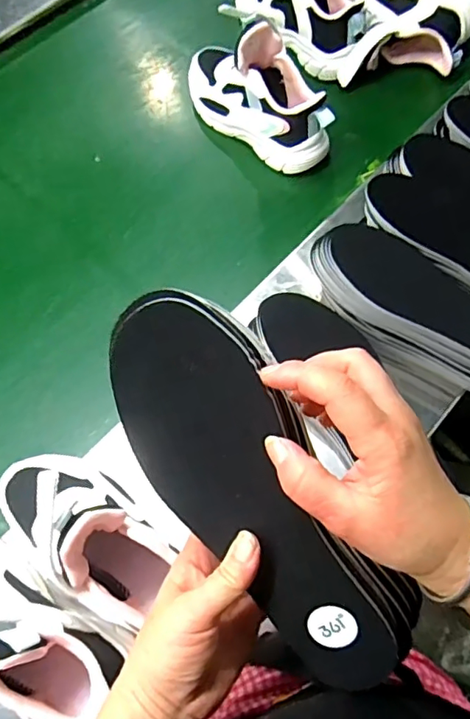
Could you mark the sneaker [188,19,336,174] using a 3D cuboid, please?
[{"bbox_3d":[0.023,-0.335,0.683,0.074,0.139,0.224,-42,72,-16],"label":"sneaker"}]

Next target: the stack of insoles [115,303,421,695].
[{"bbox_3d":[0.015,0.078,0.304,0.083,0.040,0.245,-29,99,17],"label":"stack of insoles"}]

